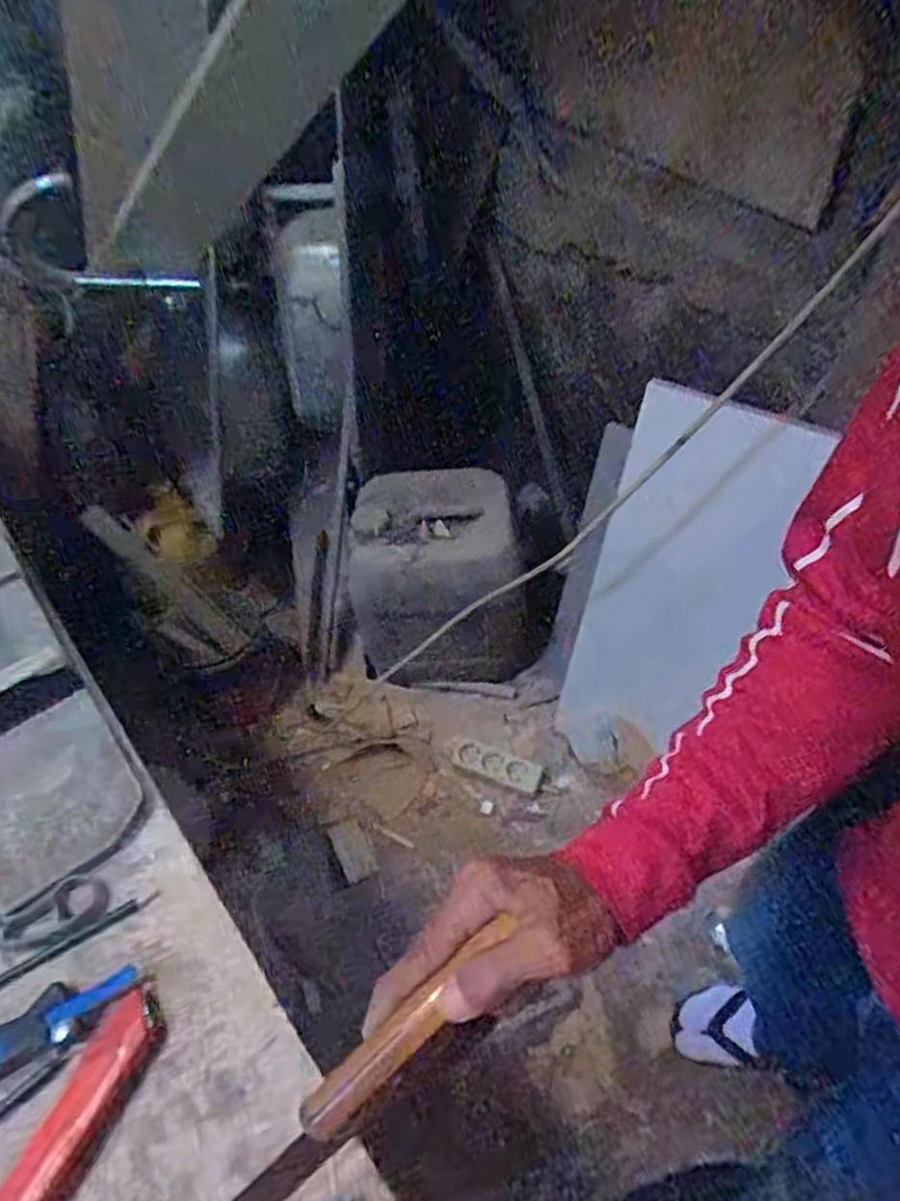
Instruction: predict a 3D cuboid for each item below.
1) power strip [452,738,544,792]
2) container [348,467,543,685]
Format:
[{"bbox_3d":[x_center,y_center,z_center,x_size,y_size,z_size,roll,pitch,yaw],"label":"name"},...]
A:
[{"bbox_3d":[0.080,0.291,1.302,0.164,0.030,0.048,17,54,18],"label":"power strip"},{"bbox_3d":[-0.014,-0.029,1.346,0.312,0.352,0.218,-12,51,-5],"label":"container"}]

